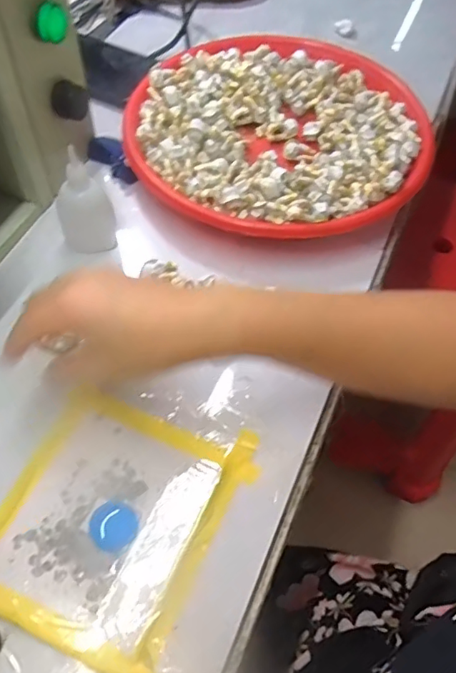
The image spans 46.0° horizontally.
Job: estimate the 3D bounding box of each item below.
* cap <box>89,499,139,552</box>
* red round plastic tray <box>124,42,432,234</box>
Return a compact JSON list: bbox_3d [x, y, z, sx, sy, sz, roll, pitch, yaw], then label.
[{"bbox_3d":[-0.073,0.120,0.343,0.029,0.008,0.030,2,58,-2],"label":"cap"},{"bbox_3d":[0.052,-0.202,0.532,0.277,0.049,0.276,2,58,-2],"label":"red round plastic tray"}]

